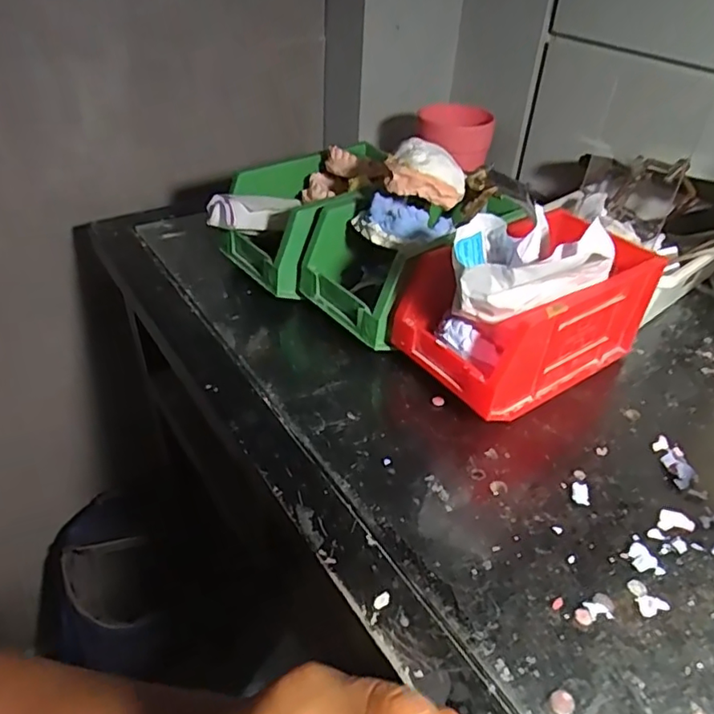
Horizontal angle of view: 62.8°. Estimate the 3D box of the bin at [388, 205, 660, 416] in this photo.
[{"bbox_3d":[0.122,-0.033,0.434,0.168,0.091,0.102,-23,46,-27],"label":"bin"}]

